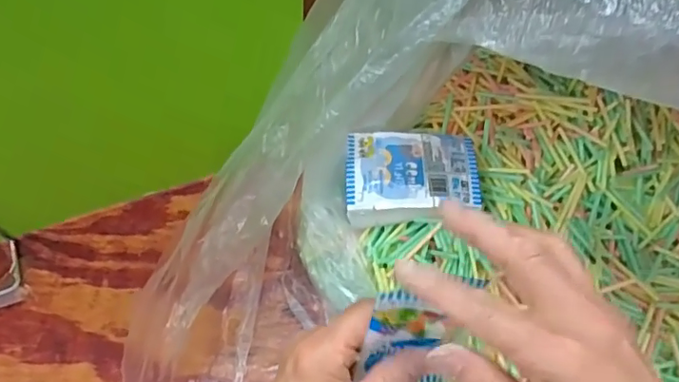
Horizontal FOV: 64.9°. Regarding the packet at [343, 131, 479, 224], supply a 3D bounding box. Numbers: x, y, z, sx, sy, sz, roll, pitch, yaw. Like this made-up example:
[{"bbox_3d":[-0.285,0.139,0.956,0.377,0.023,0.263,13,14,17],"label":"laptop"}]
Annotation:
[{"bbox_3d":[0.059,-0.011,0.433,0.104,0.025,0.074,2,61,-1],"label":"packet"}]

